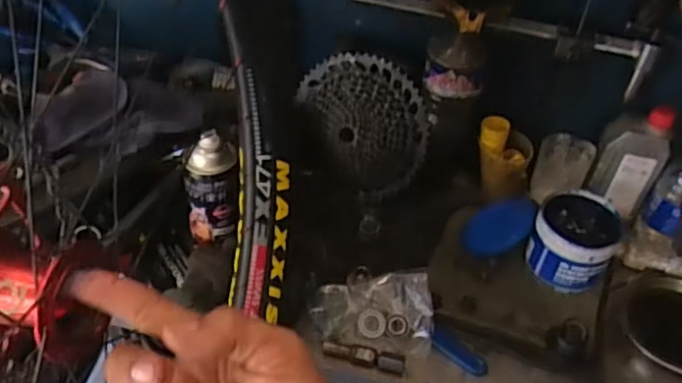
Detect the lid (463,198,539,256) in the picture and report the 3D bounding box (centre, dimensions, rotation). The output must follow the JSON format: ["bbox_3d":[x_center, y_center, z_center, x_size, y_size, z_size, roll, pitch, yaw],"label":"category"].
[{"bbox_3d":[0.217,0.045,0.855,0.124,0.011,0.100,-33,24,-20],"label":"lid"}]

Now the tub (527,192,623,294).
[{"bbox_3d":[0.299,0.059,0.809,0.099,0.074,0.107,24,46,22],"label":"tub"}]

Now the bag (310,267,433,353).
[{"bbox_3d":[0.036,0.136,0.747,0.143,0.038,0.092,3,42,0],"label":"bag"}]

